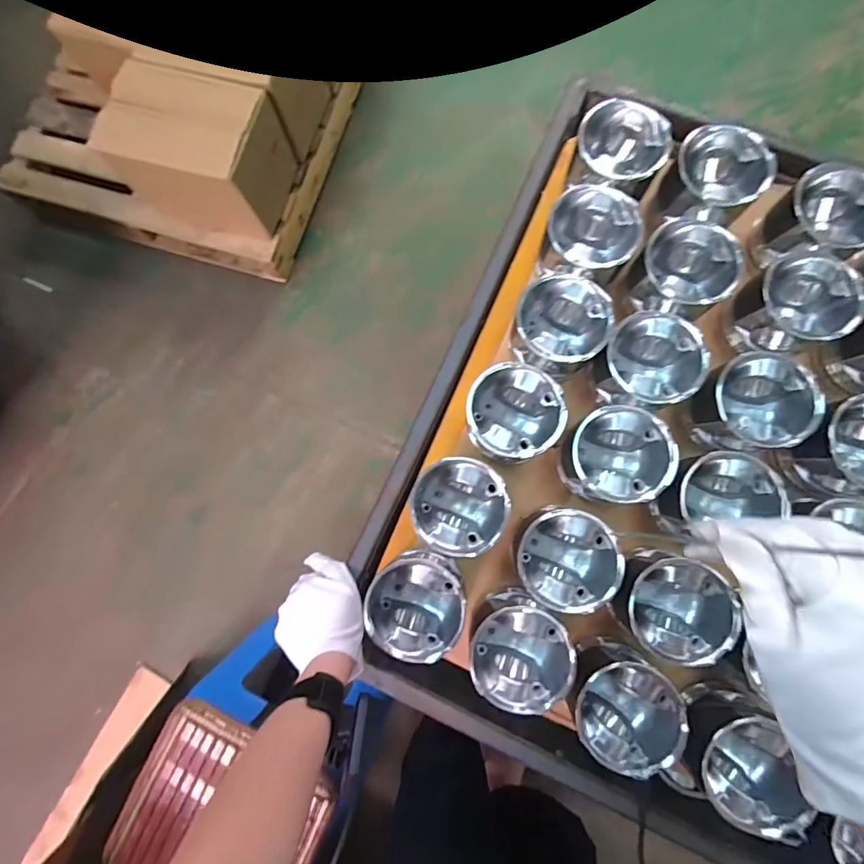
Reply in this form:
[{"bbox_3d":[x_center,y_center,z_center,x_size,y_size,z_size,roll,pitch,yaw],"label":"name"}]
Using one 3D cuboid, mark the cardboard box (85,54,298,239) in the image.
[{"bbox_3d":[-0.548,-0.639,1.058,0.353,0.227,0.228,12,82,6],"label":"cardboard box"}]

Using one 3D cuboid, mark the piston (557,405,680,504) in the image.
[{"bbox_3d":[0.184,0.025,0.451,0.093,0.070,0.087,-1,81,4],"label":"piston"}]

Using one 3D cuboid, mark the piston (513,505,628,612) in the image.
[{"bbox_3d":[0.131,0.123,0.449,0.089,0.072,0.090,-1,81,4],"label":"piston"}]

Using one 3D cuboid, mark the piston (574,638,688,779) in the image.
[{"bbox_3d":[0.178,0.255,0.431,0.088,0.081,0.096,-1,81,4],"label":"piston"}]

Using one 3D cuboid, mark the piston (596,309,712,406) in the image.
[{"bbox_3d":[0.213,-0.069,0.453,0.098,0.055,0.093,-9,80,2],"label":"piston"}]

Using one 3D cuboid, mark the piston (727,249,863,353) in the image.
[{"bbox_3d":[0.367,-0.128,0.463,0.095,0.066,0.089,-1,81,4],"label":"piston"}]

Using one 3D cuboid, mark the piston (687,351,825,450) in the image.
[{"bbox_3d":[0.315,-0.030,0.455,0.106,0.061,0.095,3,81,4],"label":"piston"}]

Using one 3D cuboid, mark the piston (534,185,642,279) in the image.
[{"bbox_3d":[0.167,-0.205,0.481,0.087,0.061,0.088,-1,81,4],"label":"piston"}]

